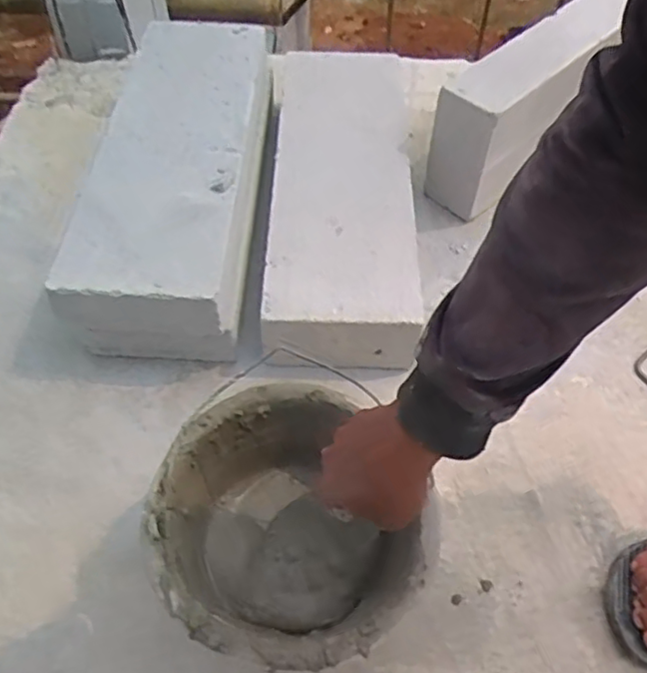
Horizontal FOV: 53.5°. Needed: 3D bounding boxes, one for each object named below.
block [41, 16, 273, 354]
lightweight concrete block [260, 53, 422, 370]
[{"bbox_3d":[-0.201,-0.236,0.940,0.208,0.162,0.572,2,53,0],"label":"block"},{"bbox_3d":[0.033,-0.248,0.985,0.213,0.107,0.679,2,53,0],"label":"lightweight concrete block"}]

